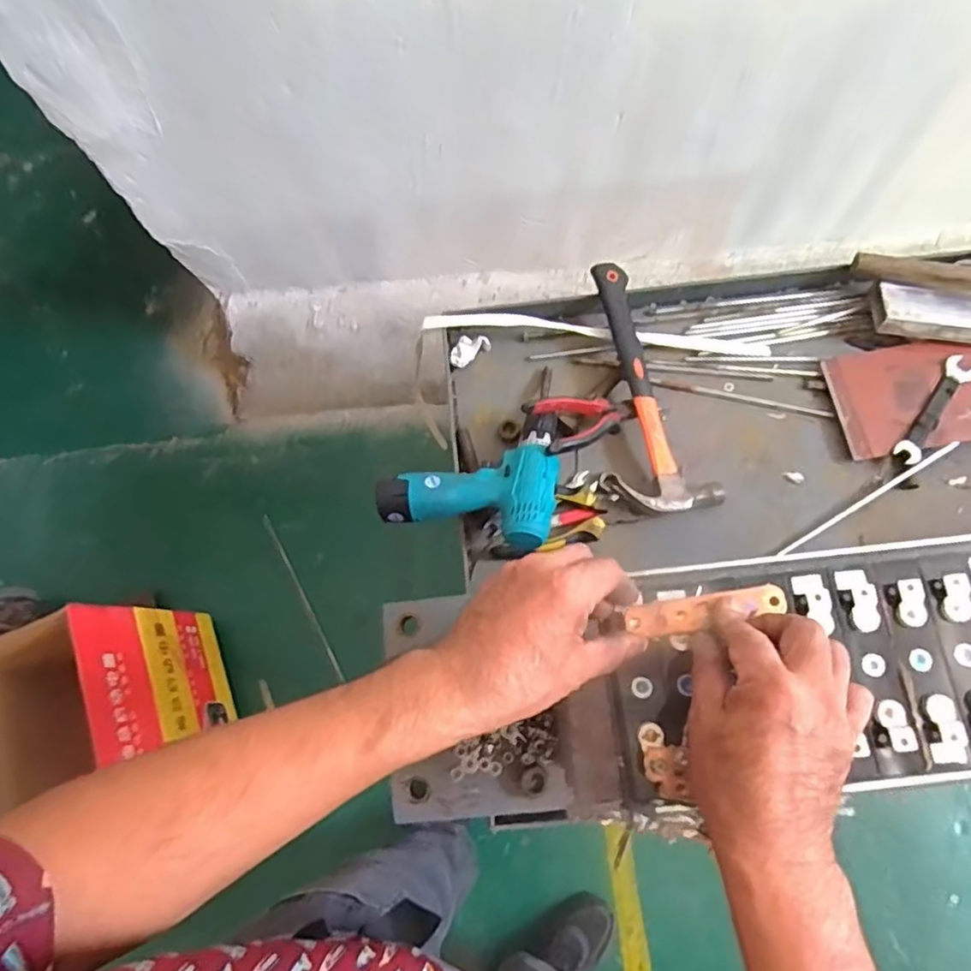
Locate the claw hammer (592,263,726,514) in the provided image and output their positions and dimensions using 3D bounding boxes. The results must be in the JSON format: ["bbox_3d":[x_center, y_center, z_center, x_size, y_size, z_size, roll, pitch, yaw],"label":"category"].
[{"bbox_3d":[0.170,-0.116,0.768,0.116,0.046,0.327,-17,73,-3],"label":"claw hammer"}]

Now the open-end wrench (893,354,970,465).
[{"bbox_3d":[0.539,-0.091,0.751,0.031,0.014,0.153,37,78,12],"label":"open-end wrench"}]

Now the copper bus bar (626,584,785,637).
[{"bbox_3d":[0.147,0.083,0.419,0.105,0.007,0.021,-10,73,2],"label":"copper bus bar"}]

